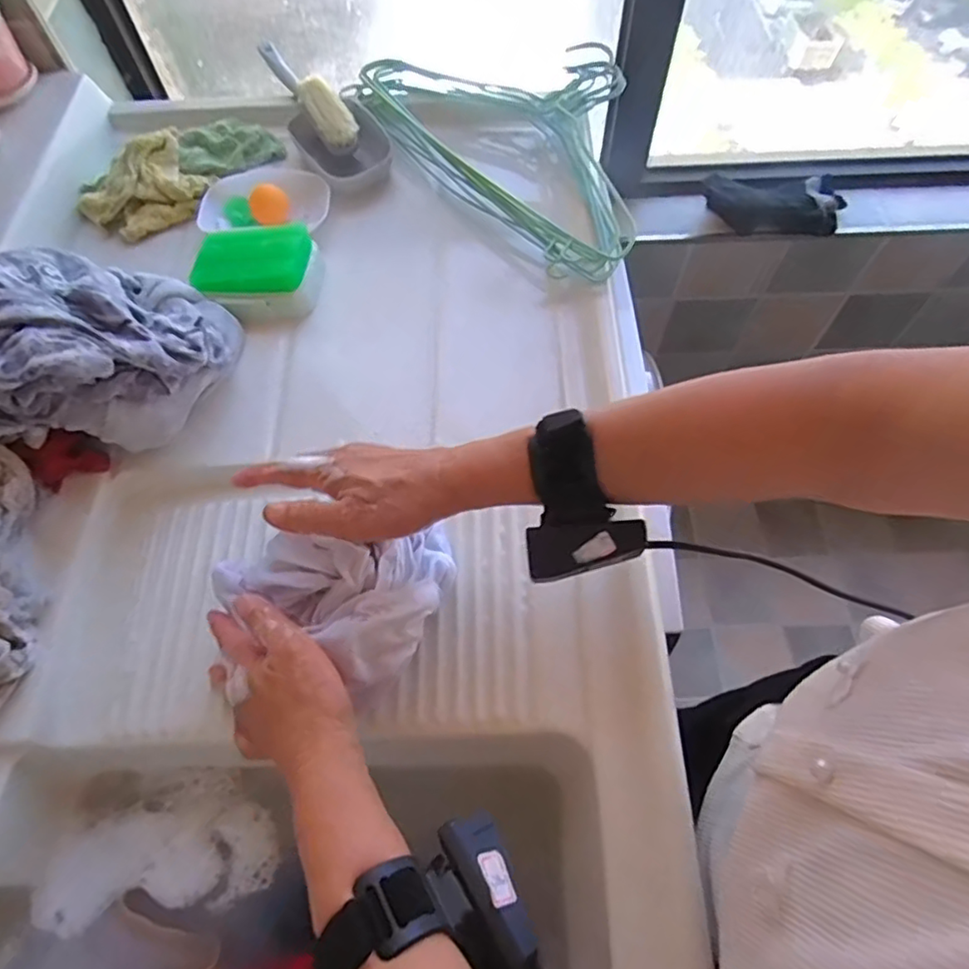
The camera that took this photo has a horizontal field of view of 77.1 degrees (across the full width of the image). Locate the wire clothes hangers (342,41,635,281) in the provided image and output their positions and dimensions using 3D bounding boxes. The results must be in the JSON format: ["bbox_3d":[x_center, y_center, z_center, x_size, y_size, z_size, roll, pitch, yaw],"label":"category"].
[{"bbox_3d":[0.055,-0.369,0.639,0.238,0.053,0.374,-38,68,-17],"label":"wire clothes hangers"}]

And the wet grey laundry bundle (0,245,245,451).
[{"bbox_3d":[-0.304,-0.109,0.481,0.178,0.127,0.142,-12,63,-5],"label":"wet grey laundry bundle"}]

